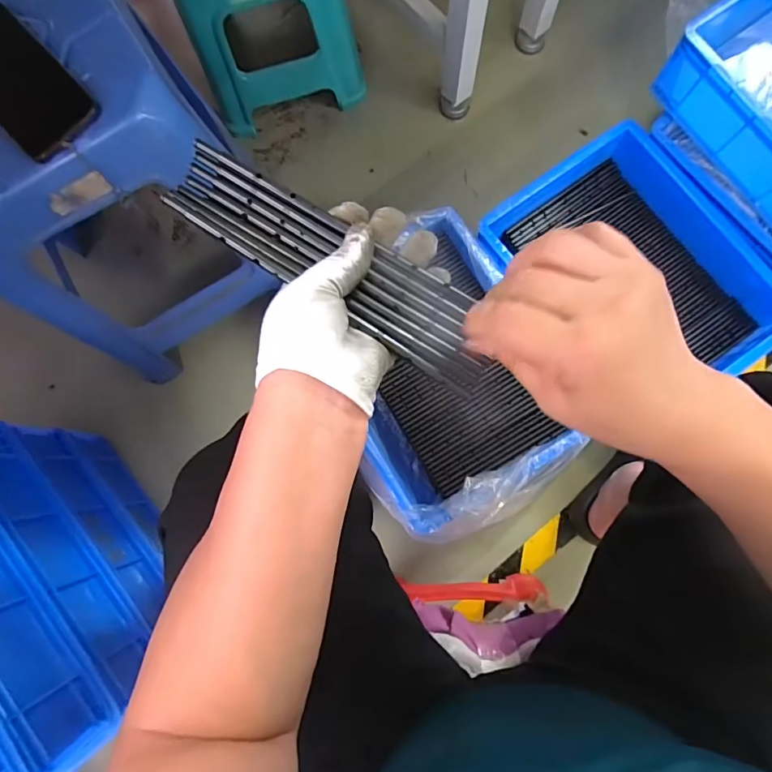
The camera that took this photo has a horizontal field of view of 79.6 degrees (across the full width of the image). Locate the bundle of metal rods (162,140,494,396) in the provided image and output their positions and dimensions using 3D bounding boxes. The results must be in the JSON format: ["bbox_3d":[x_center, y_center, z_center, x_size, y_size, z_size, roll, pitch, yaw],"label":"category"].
[{"bbox_3d":[-0.028,-0.074,0.294,0.224,0.009,0.052,33,85,-3],"label":"bundle of metal rods"}]

